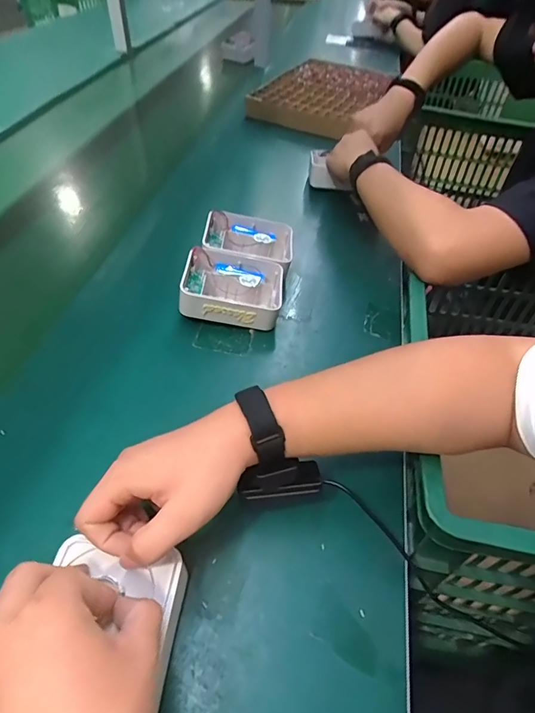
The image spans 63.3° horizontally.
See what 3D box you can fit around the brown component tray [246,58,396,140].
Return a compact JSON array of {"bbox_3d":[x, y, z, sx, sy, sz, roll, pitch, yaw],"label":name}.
[{"bbox_3d":[0.141,-0.684,1.128,0.304,0.048,0.425,18,50,13],"label":"brown component tray"}]

